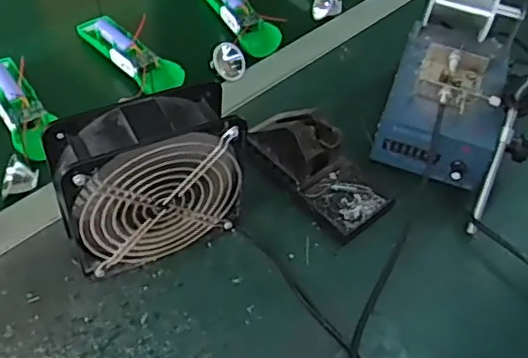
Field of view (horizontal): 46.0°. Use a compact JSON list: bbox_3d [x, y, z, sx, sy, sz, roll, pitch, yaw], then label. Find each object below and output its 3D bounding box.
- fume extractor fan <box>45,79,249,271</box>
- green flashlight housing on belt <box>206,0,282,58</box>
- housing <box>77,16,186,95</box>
[{"bbox_3d":[-0.095,0.006,0.524,0.146,0.156,0.057,-18,53,-20],"label":"fume extractor fan"},{"bbox_3d":[-0.034,-0.205,0.780,0.046,0.034,0.147,-22,55,-23],"label":"green flashlight housing on belt"},{"bbox_3d":[-0.155,-0.151,0.721,0.050,0.023,0.152,-32,59,-29],"label":"housing"}]

